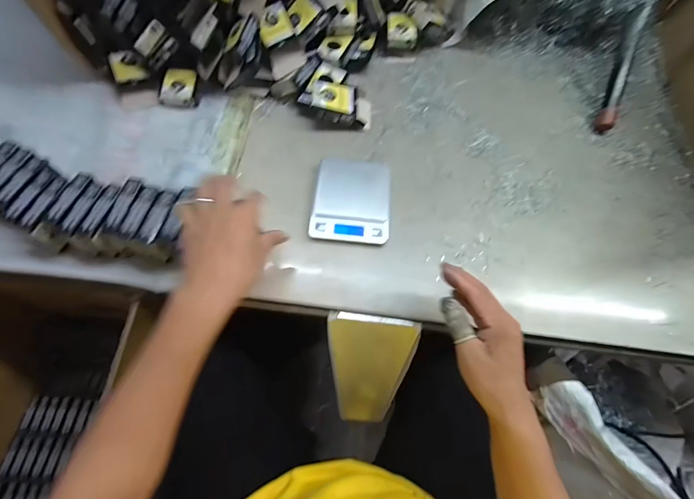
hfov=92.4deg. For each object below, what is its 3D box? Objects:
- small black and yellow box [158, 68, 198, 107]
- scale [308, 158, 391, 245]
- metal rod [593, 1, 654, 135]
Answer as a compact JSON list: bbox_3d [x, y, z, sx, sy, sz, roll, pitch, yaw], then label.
[{"bbox_3d":[-0.262,-0.250,0.522,0.053,0.024,0.061,3,68,-4],"label":"small black and yellow box"},{"bbox_3d":[0.008,-0.068,0.468,0.103,0.022,0.122,6,68,-3],"label":"scale"},{"bbox_3d":[0.450,-0.293,0.543,0.020,0.027,0.206,17,93,4],"label":"metal rod"}]

